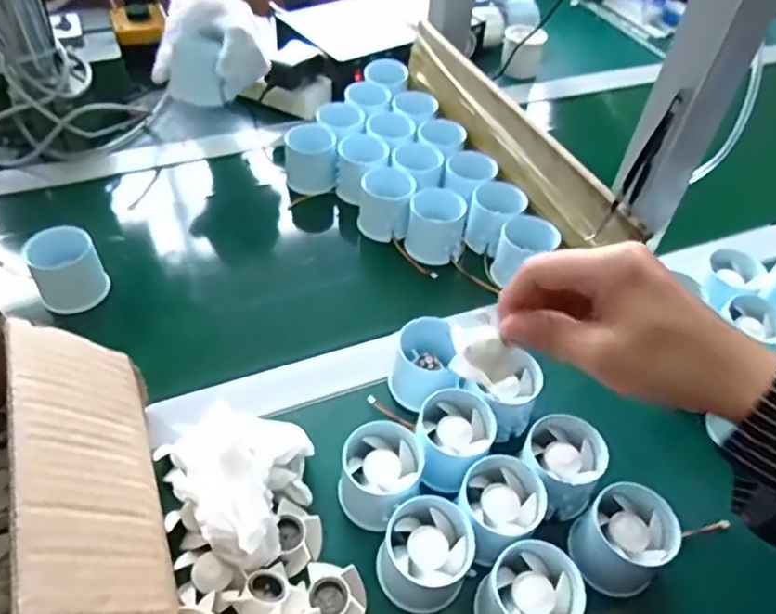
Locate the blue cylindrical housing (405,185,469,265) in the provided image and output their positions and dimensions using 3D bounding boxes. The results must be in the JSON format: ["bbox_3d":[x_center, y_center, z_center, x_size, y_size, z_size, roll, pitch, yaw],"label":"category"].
[{"bbox_3d":[0.046,-0.076,0.578,0.054,0.053,0.049,12,47,6],"label":"blue cylindrical housing"}]

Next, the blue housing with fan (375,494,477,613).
[{"bbox_3d":[0.023,0.151,0.371,0.051,0.050,0.050,2,47,-3],"label":"blue housing with fan"}]

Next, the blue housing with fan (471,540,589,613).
[{"bbox_3d":[0.082,0.171,0.354,0.049,0.048,0.051,-29,55,-28],"label":"blue housing with fan"}]

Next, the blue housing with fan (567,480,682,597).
[{"bbox_3d":[0.147,0.145,0.382,0.050,0.046,0.052,2,47,-3],"label":"blue housing with fan"}]

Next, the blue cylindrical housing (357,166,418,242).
[{"bbox_3d":[-0.001,-0.104,0.599,0.054,0.047,0.063,8,47,3],"label":"blue cylindrical housing"}]

